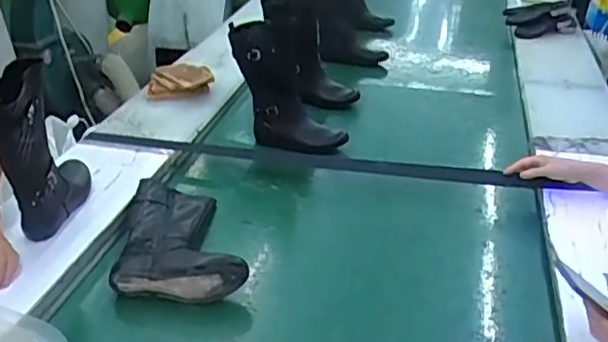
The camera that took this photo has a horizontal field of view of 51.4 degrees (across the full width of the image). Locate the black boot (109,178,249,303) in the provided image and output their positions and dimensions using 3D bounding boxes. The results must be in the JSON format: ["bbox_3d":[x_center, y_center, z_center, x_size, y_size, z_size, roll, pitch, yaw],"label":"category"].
[{"bbox_3d":[-0.235,0.115,1.262,0.237,0.097,0.362,-1,29,-4],"label":"black boot"}]

